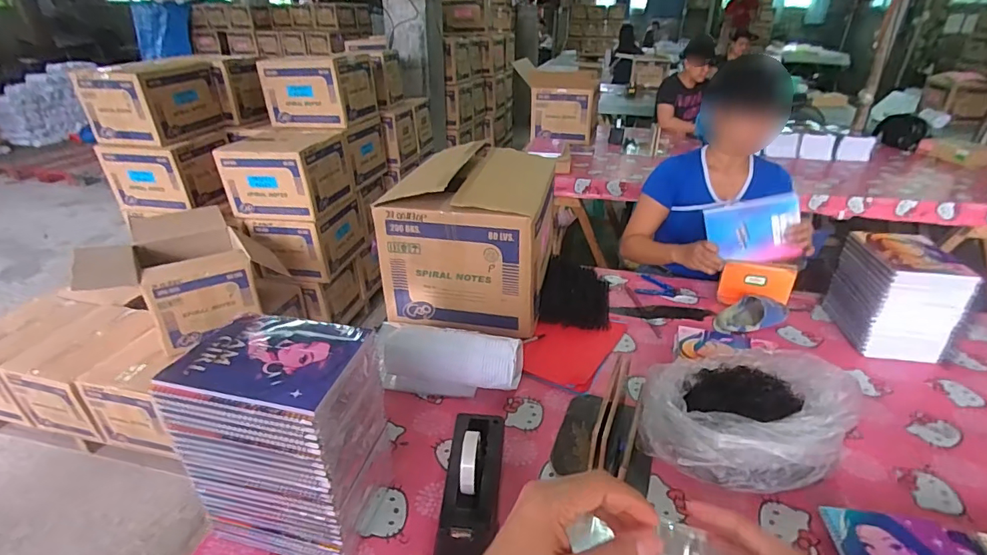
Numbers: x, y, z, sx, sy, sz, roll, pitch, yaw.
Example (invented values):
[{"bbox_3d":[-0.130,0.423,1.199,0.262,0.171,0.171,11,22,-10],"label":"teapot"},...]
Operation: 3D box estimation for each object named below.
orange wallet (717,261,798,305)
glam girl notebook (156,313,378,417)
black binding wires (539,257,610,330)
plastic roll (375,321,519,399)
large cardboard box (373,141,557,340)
[{"bbox_3d":[0.639,0.019,1.161,0.156,0.104,0.015,7,14,16],"label":"orange wallet"},{"bbox_3d":[-0.263,0.091,0.563,0.192,0.011,0.149,7,29,11],"label":"glam girl notebook"},{"bbox_3d":[0.211,0.032,1.183,0.168,0.054,0.261,7,29,10],"label":"black binding wires"},{"bbox_3d":[-0.086,0.162,0.898,0.279,0.098,0.088,4,29,7],"label":"plastic roll"},{"bbox_3d":[-0.045,-0.101,1.145,0.345,0.316,0.376,6,29,10],"label":"large cardboard box"}]

